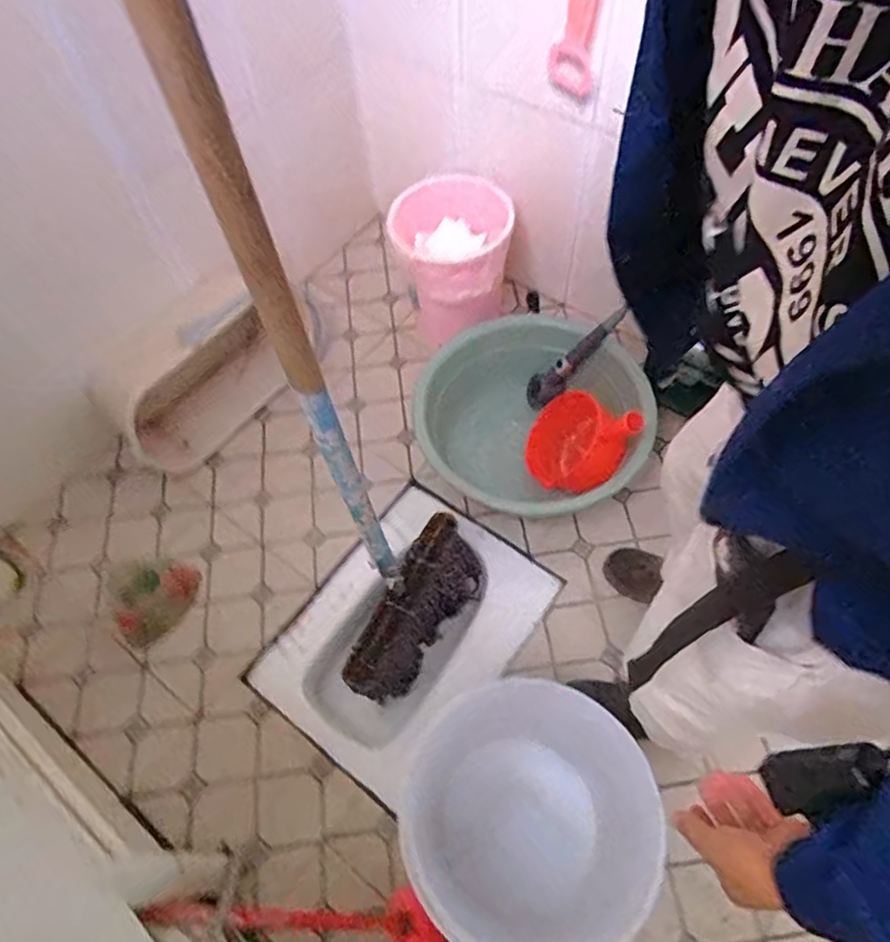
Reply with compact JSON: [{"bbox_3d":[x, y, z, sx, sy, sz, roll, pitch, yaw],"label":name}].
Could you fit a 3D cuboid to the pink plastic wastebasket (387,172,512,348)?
[{"bbox_3d":[0.018,-0.444,1.395,0.250,0.295,0.262,-6,59,-1],"label":"pink plastic wastebasket"}]

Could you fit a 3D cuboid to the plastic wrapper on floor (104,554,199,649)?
[{"bbox_3d":[-0.576,0.233,1.189,0.181,0.032,0.162,29,65,18],"label":"plastic wrapper on floor"}]

